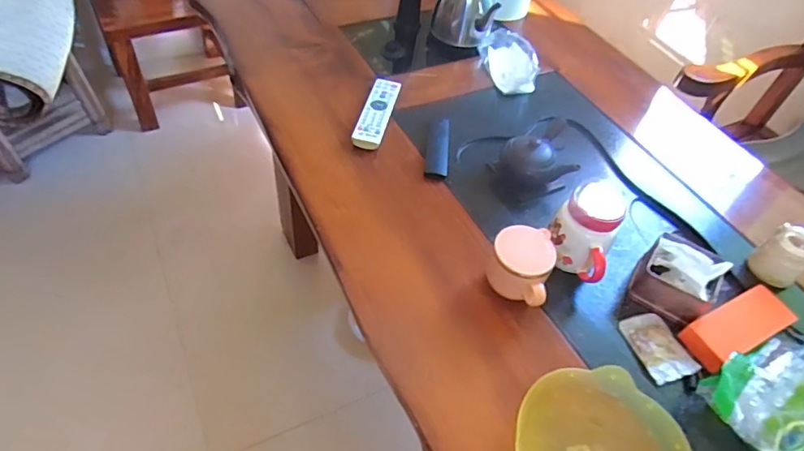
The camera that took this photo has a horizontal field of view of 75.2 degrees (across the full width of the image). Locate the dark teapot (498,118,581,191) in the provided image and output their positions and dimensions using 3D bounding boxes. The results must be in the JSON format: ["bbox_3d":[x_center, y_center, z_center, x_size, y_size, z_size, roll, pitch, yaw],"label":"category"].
[{"bbox_3d":[0.222,-0.121,0.876,0.115,0.068,0.140,7,50,-2],"label":"dark teapot"}]

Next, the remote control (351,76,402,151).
[{"bbox_3d":[-0.043,-0.210,0.943,0.052,0.022,0.195,13,50,2],"label":"remote control"}]

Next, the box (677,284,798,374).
[{"bbox_3d":[0.465,0.138,0.718,0.165,0.030,0.064,-19,56,-22],"label":"box"}]

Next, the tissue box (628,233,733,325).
[{"bbox_3d":[0.396,0.069,0.741,0.103,0.080,0.103,31,53,17],"label":"tissue box"}]

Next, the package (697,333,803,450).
[{"bbox_3d":[0.472,0.216,0.631,0.216,0.055,0.151,-22,57,-24],"label":"package"}]

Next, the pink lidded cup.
[{"bbox_3d":[0.155,0.060,0.709,0.087,0.087,0.097,19,50,8],"label":"pink lidded cup"}]

